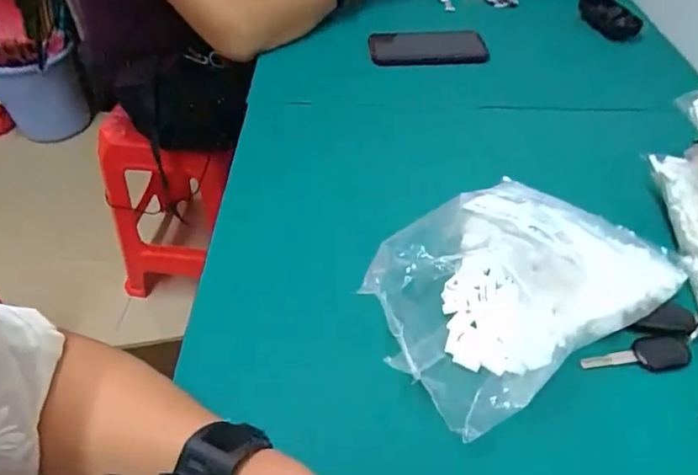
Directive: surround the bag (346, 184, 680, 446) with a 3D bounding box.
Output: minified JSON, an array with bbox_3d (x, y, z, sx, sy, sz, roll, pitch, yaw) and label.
[{"bbox_3d":[0.137,0.022,0.396,0.251,0.087,0.140,-28,52,-25],"label":"bag"}]

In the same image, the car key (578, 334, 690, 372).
[{"bbox_3d":[0.216,0.090,0.393,0.081,0.009,0.024,-7,46,-6],"label":"car key"}]

